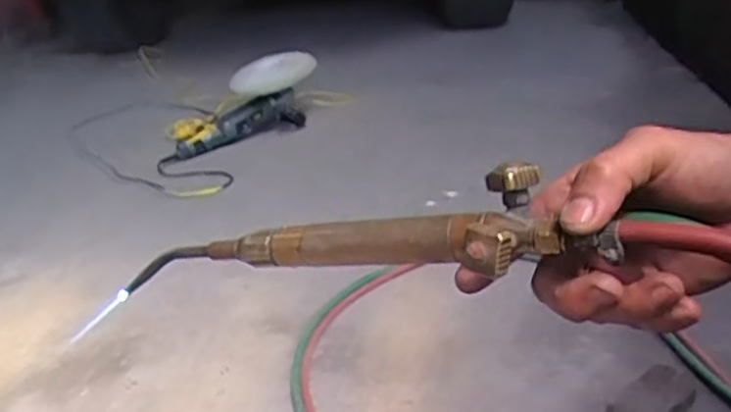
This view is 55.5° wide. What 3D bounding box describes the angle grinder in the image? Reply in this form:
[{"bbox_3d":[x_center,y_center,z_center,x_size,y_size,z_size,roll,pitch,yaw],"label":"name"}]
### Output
[{"bbox_3d":[-0.327,-0.294,1.841,0.371,0.180,0.225,-13,28,-14],"label":"angle grinder"}]

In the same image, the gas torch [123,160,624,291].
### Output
[{"bbox_3d":[-0.032,0.021,0.419,0.351,0.041,0.054,-8,21,37],"label":"gas torch"}]

